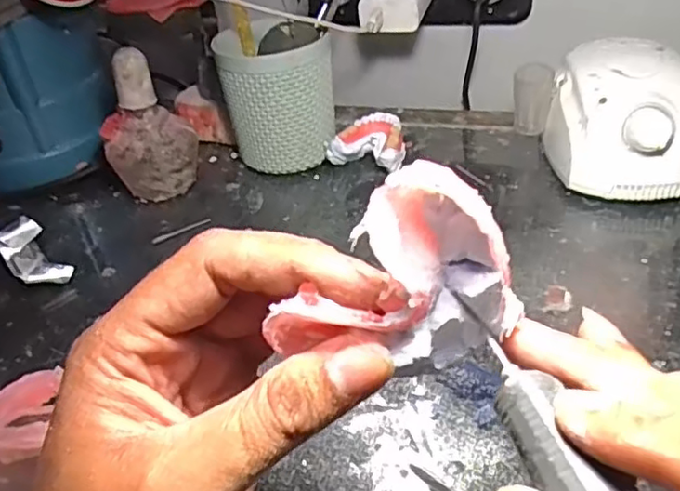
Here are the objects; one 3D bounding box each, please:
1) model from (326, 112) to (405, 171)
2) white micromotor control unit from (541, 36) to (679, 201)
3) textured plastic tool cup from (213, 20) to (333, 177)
[{"bbox_3d":[0.029,-0.086,0.548,0.061,0.035,0.054,15,41,26],"label":"model"},{"bbox_3d":[0.216,-0.097,0.491,0.094,0.084,0.128,-5,36,2],"label":"white micromotor control unit"},{"bbox_3d":[-0.052,-0.128,0.541,0.091,0.103,0.080,-10,36,-4],"label":"textured plastic tool cup"}]

